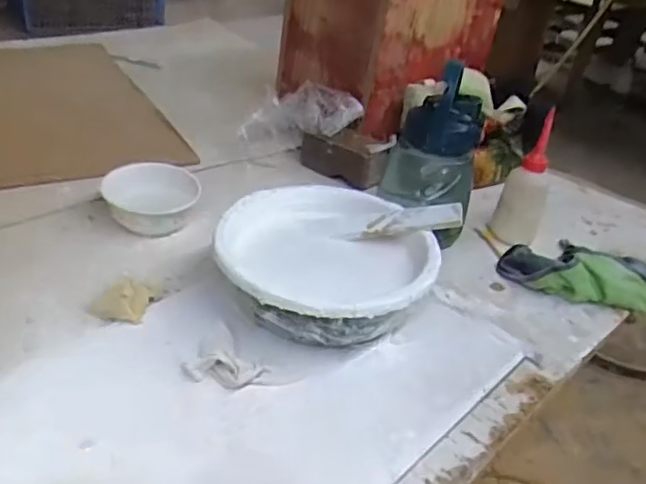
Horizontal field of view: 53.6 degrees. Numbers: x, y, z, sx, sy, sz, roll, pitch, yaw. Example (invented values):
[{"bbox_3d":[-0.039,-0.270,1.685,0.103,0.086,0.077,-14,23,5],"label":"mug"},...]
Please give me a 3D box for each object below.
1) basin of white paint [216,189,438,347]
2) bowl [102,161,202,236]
[{"bbox_3d":[0.001,0.030,0.655,0.213,0.082,0.217,-2,33,-14],"label":"basin of white paint"},{"bbox_3d":[-0.205,-0.050,0.770,0.112,0.058,0.088,-3,34,-17],"label":"bowl"}]

